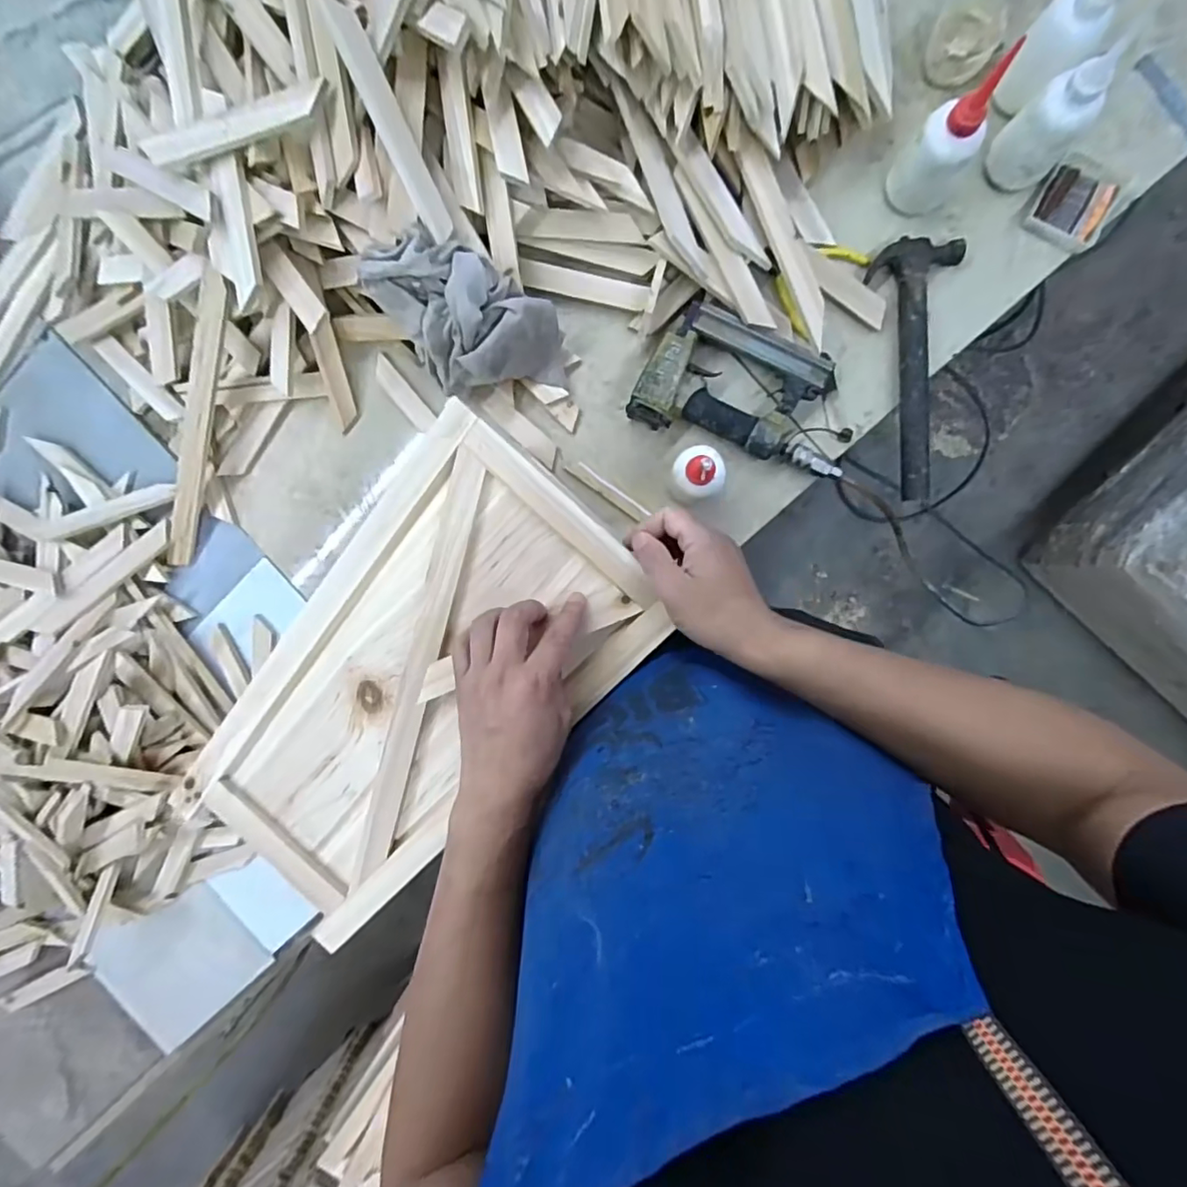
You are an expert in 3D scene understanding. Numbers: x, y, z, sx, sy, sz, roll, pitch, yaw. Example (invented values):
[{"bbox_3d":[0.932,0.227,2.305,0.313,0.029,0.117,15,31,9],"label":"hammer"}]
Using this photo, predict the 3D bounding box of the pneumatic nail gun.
[{"bbox_3d":[0.169,-0.231,0.637,0.226,0.053,0.131,17,98,4],"label":"pneumatic nail gun"}]

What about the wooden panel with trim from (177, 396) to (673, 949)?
[{"bbox_3d":[-0.162,0.084,0.489,0.246,0.025,0.433,41,99,-3],"label":"wooden panel with trim"}]

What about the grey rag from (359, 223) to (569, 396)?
[{"bbox_3d":[-0.137,-0.294,0.601,0.192,0.111,0.137,-5,96,6],"label":"grey rag"}]

